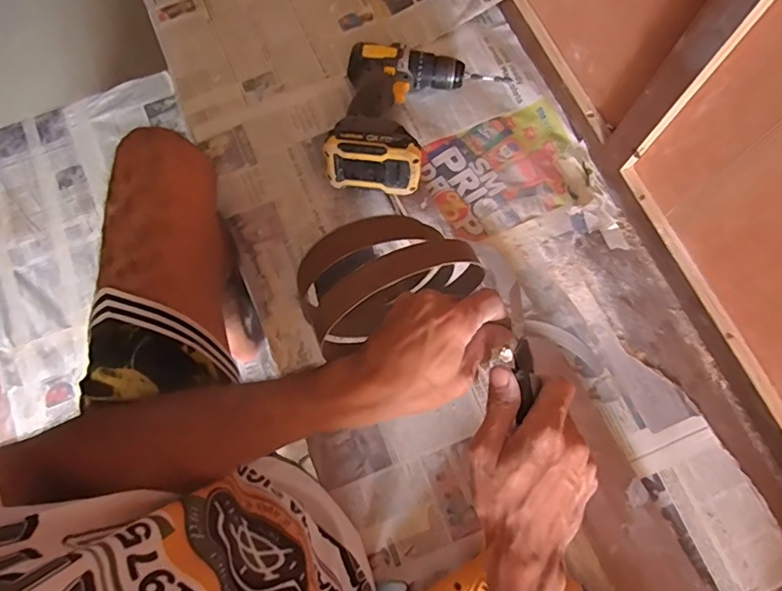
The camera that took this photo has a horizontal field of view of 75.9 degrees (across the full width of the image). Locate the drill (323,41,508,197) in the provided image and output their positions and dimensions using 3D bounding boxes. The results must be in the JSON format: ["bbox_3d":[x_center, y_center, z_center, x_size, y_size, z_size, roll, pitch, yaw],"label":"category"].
[{"bbox_3d":[0.037,-0.238,0.660,0.209,0.098,0.211,8,73,3],"label":"drill"}]

